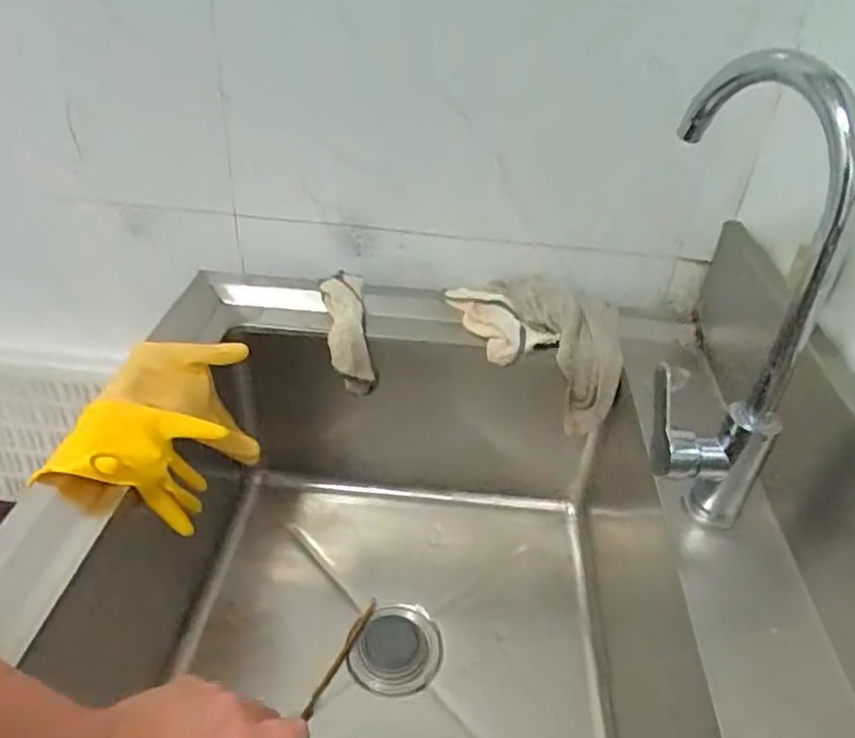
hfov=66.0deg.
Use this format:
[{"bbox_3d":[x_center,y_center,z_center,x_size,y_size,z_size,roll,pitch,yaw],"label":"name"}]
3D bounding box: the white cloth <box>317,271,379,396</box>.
[{"bbox_3d":[-0.106,-0.043,0.883,0.063,0.120,0.128,-5,38,-13],"label":"white cloth"}]

